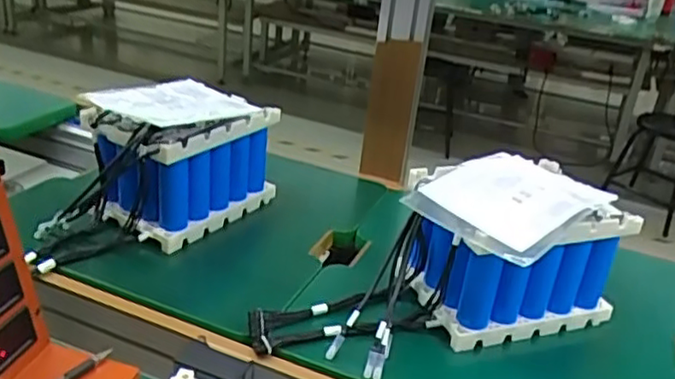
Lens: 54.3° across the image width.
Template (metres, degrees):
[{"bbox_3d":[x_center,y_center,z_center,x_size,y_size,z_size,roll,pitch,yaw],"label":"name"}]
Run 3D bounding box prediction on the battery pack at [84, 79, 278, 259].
[{"bbox_3d":[-0.226,-0.050,0.976,0.162,0.186,0.235,23,31,29],"label":"battery pack"}]

